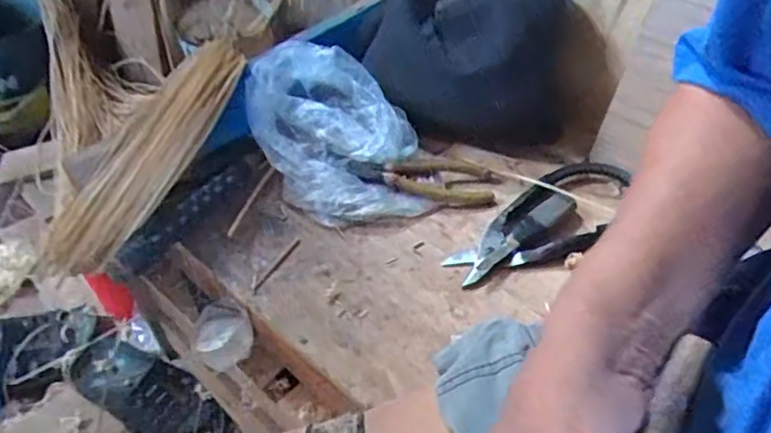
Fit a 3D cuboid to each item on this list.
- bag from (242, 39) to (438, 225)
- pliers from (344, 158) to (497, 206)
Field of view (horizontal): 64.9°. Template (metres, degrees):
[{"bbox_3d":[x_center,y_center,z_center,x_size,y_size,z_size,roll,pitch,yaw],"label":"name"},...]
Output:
[{"bbox_3d":[-0.052,-0.083,0.619,0.159,0.102,0.179,-10,47,-10],"label":"bag"},{"bbox_3d":[0.037,-0.039,0.617,0.150,0.014,0.050,8,42,-14],"label":"pliers"}]

